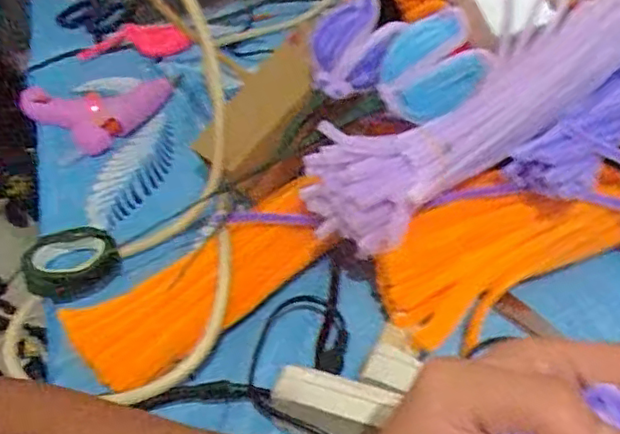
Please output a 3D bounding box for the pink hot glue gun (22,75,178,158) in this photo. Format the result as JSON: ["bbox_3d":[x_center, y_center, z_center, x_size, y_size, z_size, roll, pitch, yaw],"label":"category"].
[{"bbox_3d":[-0.191,-0.109,0.577,0.111,0.026,0.111,29,54,30],"label":"pink hot glue gun"}]

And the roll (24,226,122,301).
[{"bbox_3d":[-0.165,0.033,0.428,0.058,0.024,0.051,0,45,6],"label":"roll"}]

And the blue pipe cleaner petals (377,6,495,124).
[{"bbox_3d":[0.075,-0.094,0.384,0.062,0.051,0.038,-16,45,-10],"label":"blue pipe cleaner petals"}]

